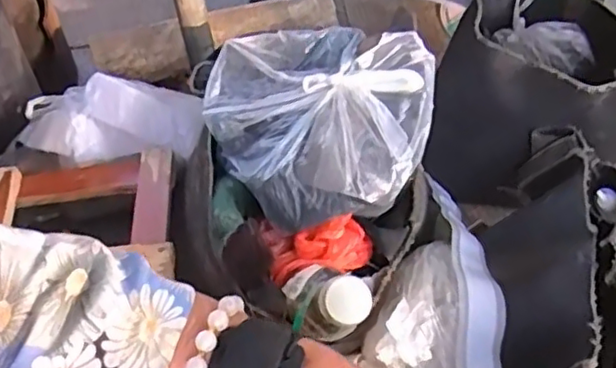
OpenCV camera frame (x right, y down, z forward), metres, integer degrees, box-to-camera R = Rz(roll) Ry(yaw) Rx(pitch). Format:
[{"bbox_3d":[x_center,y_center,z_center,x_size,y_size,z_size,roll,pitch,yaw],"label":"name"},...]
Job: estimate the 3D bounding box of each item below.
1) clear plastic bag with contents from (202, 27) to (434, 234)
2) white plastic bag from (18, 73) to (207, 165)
[{"bbox_3d":[-0.003,-0.070,0.647,0.239,0.069,0.215,16,56,14],"label":"clear plastic bag with contents"},{"bbox_3d":[-0.231,-0.080,0.770,0.205,0.064,0.102,-5,52,-21],"label":"white plastic bag"}]

